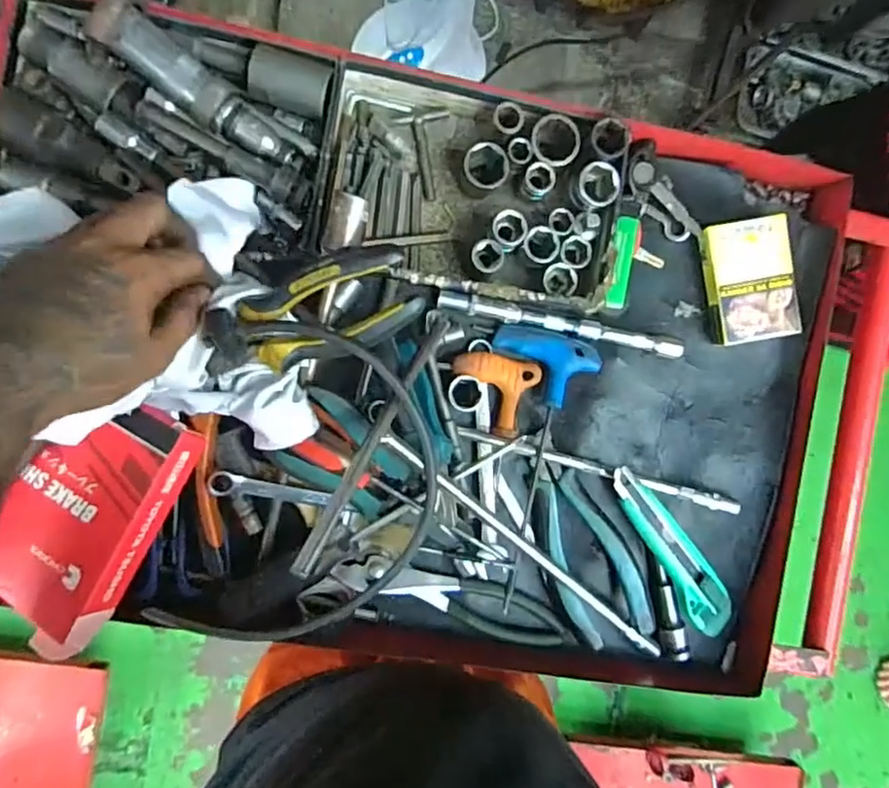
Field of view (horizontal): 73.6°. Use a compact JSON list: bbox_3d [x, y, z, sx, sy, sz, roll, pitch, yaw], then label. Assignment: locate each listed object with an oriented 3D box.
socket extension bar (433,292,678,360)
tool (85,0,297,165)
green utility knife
[{"bbox_3d":[0.090,-0.053,0.457,0.190,0.009,0.013,12,89,-6],"label":"socket extension bar"},{"bbox_3d":[-0.158,-0.200,0.389,0.131,0.031,0.039,36,87,-21],"label":"tool"},{"bbox_3d":[0.175,0.118,0.454,0.033,0.011,0.148,-35,93,-5],"label":"green utility knife"}]

